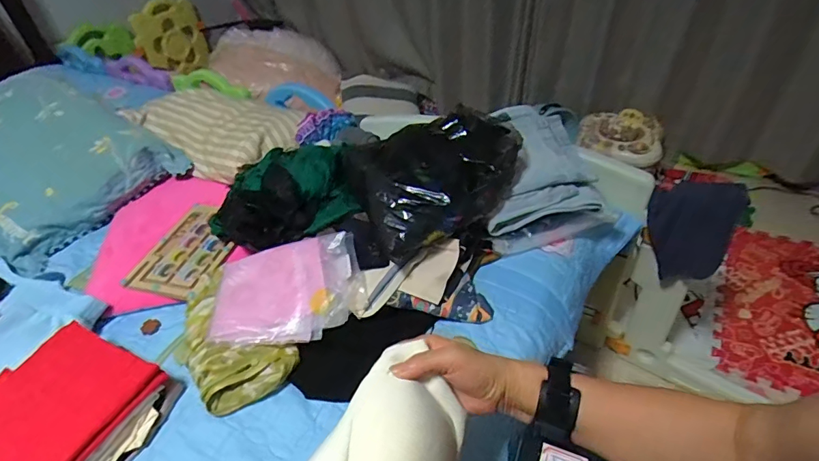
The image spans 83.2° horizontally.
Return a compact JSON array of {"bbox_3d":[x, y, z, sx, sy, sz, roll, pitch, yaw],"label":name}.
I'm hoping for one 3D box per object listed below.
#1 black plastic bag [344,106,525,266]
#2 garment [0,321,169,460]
[{"bbox_3d":[0.057,-0.108,0.794,0.331,0.102,0.224,-24,44,-20],"label":"black plastic bag"},{"bbox_3d":[-0.461,0.226,0.604,0.167,0.045,0.189,15,45,22],"label":"garment"}]

